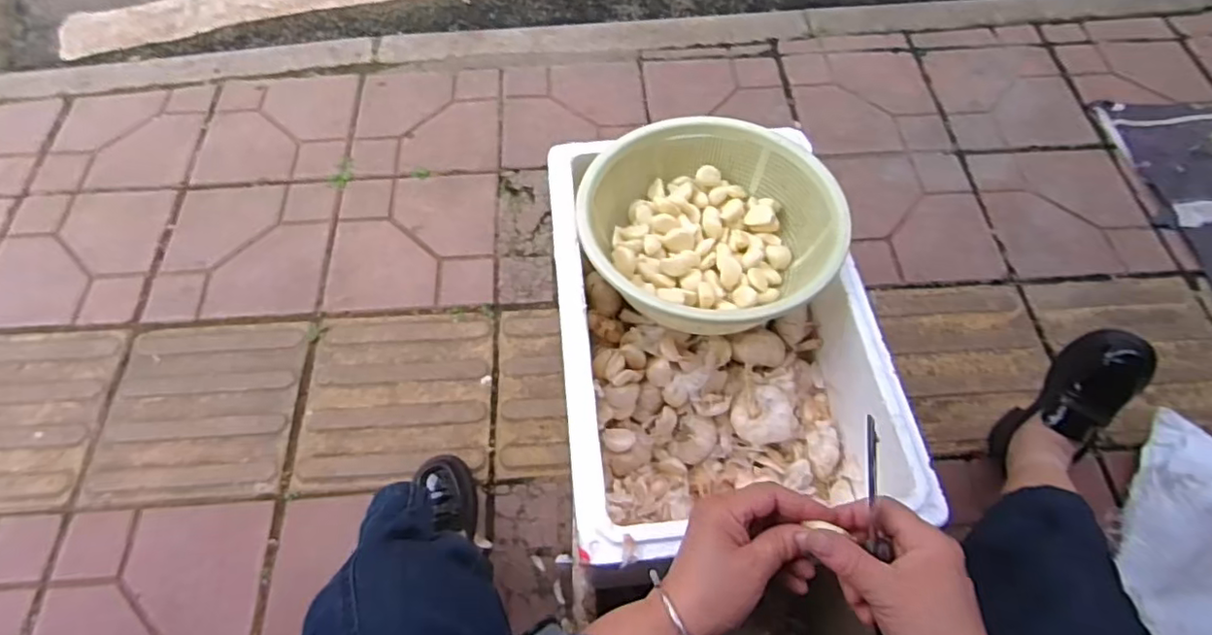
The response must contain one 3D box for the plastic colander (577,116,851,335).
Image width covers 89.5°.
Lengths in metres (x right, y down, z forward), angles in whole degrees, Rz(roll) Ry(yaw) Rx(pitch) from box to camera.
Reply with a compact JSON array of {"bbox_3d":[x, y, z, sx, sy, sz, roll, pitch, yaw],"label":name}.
[{"bbox_3d":[0.102,-0.089,0.619,0.245,0.088,0.241,0,64,-1],"label":"plastic colander"}]

